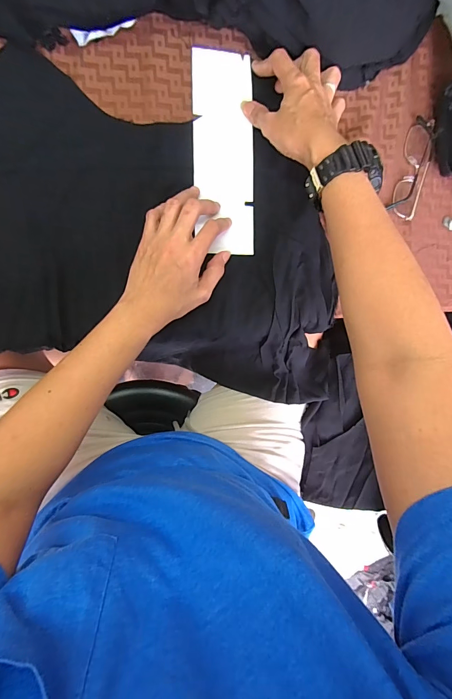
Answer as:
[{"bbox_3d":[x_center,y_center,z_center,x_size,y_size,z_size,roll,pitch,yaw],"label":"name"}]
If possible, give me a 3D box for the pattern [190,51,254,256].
[{"bbox_3d":[-0.003,-0.231,0.400,0.071,0.006,0.229,-1,94,-11],"label":"pattern"}]

